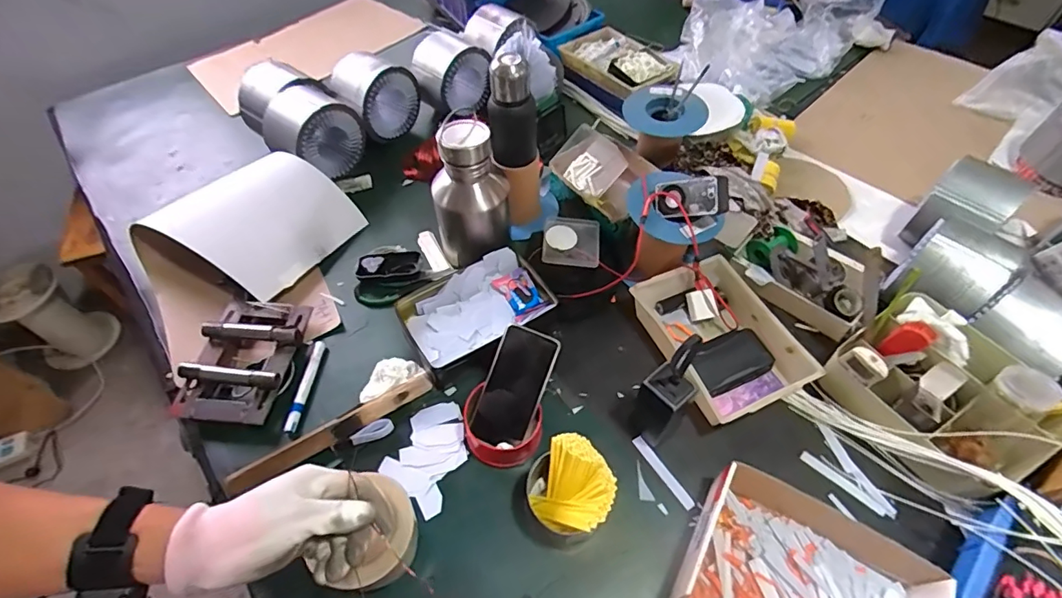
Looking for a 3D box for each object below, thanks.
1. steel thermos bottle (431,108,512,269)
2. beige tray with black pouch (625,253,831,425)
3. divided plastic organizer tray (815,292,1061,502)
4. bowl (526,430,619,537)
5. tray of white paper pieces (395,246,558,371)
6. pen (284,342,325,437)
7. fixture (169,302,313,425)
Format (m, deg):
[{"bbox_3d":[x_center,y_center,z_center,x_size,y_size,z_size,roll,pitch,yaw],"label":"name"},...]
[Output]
[{"bbox_3d":[-0.096,-0.156,0.794,0.119,0.235,0.126,-11,54,-6],"label":"steel thermos bottle"},{"bbox_3d":[0.283,0.053,0.750,0.175,0.051,0.241,-20,56,-12],"label":"beige tray with black pouch"},{"bbox_3d":[0.526,0.121,0.641,0.189,0.146,0.228,-29,59,-15],"label":"divided plastic organizer tray"},{"bbox_3d":[0.046,0.231,0.604,0.098,0.087,0.104,-31,59,-19],"label":"bowl"},{"bbox_3d":[-0.083,0.017,0.778,0.220,0.054,0.140,-29,58,-18],"label":"tray of white paper pieces"},{"bbox_3d":[-0.331,0.125,0.732,0.014,0.016,0.147,1,56,5],"label":"pen"},{"bbox_3d":[-0.421,0.089,0.740,0.142,0.057,0.193,3,54,4],"label":"fixture"}]

